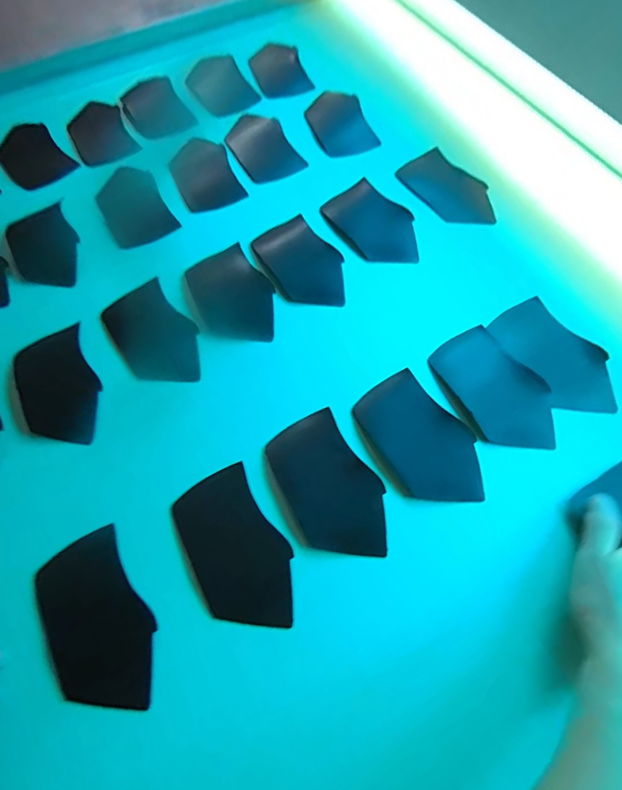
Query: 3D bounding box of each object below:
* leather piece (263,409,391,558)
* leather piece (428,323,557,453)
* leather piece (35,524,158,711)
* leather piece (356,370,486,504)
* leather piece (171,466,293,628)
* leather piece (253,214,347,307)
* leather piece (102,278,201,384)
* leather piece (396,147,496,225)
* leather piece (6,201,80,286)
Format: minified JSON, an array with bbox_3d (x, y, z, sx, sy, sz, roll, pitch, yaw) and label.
[{"bbox_3d":[0.016,0.079,0.381,0.075,0.006,0.128,-29,68,-1],"label":"leather piece"},{"bbox_3d":[0.173,-0.006,0.415,0.080,0.005,0.128,-23,66,-5],"label":"leather piece"},{"bbox_3d":[-0.165,0.175,0.338,0.072,0.004,0.129,-31,69,-13],"label":"leather piece"},{"bbox_3d":[0.096,0.042,0.395,0.078,0.011,0.127,-33,70,-14],"label":"leather piece"},{"bbox_3d":[-0.061,0.125,0.358,0.073,0.006,0.128,-26,68,-11],"label":"leather piece"},{"bbox_3d":[-0.009,-0.146,0.480,0.067,0.016,0.126,-29,69,-12],"label":"leather piece"},{"bbox_3d":[-0.160,-0.060,0.453,0.074,0.005,0.131,-38,67,-7],"label":"leather piece"},{"bbox_3d":[0.166,-0.245,0.529,0.061,0.006,0.122,-42,76,2],"label":"leather piece"},{"bbox_3d":[-0.301,-0.168,0.499,0.076,0.012,0.123,-34,69,2],"label":"leather piece"}]

